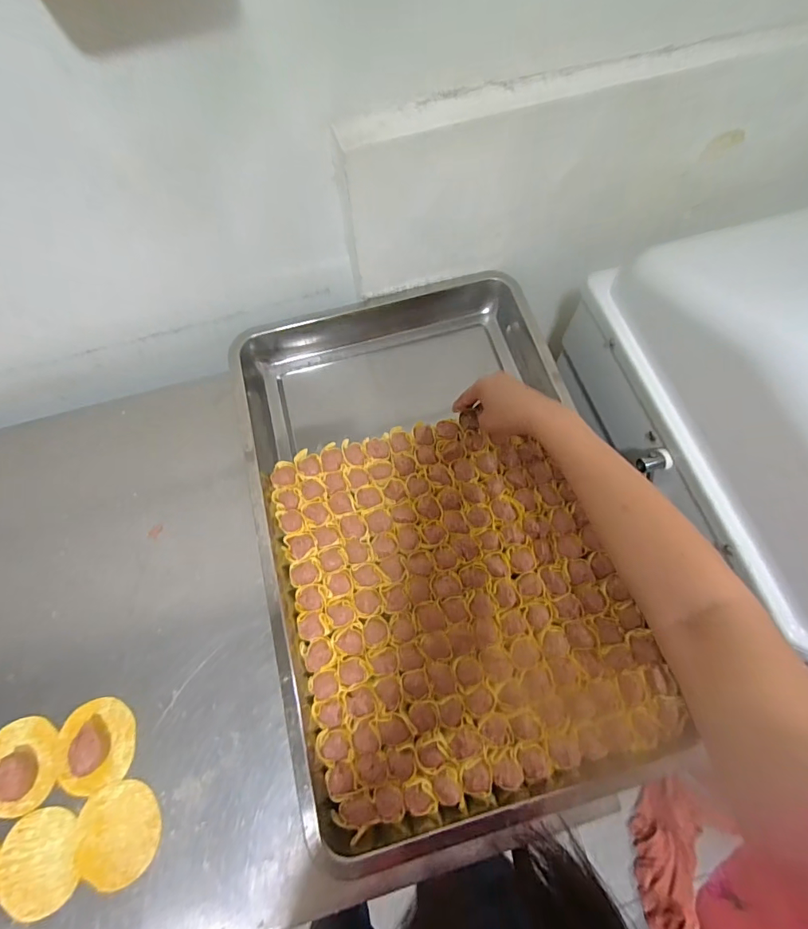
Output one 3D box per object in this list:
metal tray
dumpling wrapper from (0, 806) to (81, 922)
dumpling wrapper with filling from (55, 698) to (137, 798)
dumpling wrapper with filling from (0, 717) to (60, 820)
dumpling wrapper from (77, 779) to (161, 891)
[{"bbox_3d":[0.028,0.050,0.533,0.371,0.059,0.608,-12,70,-6],"label":"metal tray"},{"bbox_3d":[-0.345,0.375,0.434,0.071,0.008,0.082,-18,69,-5],"label":"dumpling wrapper"},{"bbox_3d":[-0.315,0.282,0.460,0.080,0.024,0.080,-1,68,1],"label":"dumpling wrapper with filling"},{"bbox_3d":[-0.385,0.299,0.454,0.065,0.022,0.083,-5,68,-1],"label":"dumpling wrapper with filling"},{"bbox_3d":[-0.275,0.355,0.444,0.076,0.004,0.083,-1,68,1],"label":"dumpling wrapper"}]

